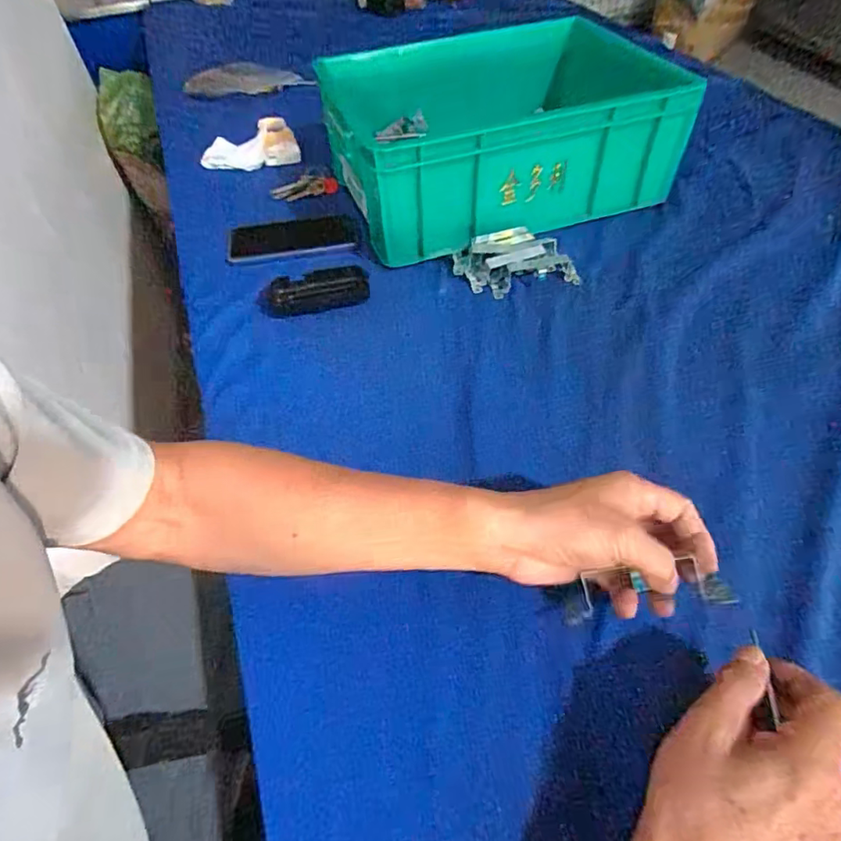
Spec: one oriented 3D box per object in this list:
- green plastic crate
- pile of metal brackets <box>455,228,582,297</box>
[{"bbox_3d":[0.110,-0.392,0.716,0.433,0.143,0.313,-14,51,-8],"label":"green plastic crate"},{"bbox_3d":[0.109,-0.186,0.616,0.117,0.034,0.089,-22,53,-14],"label":"pile of metal brackets"}]

